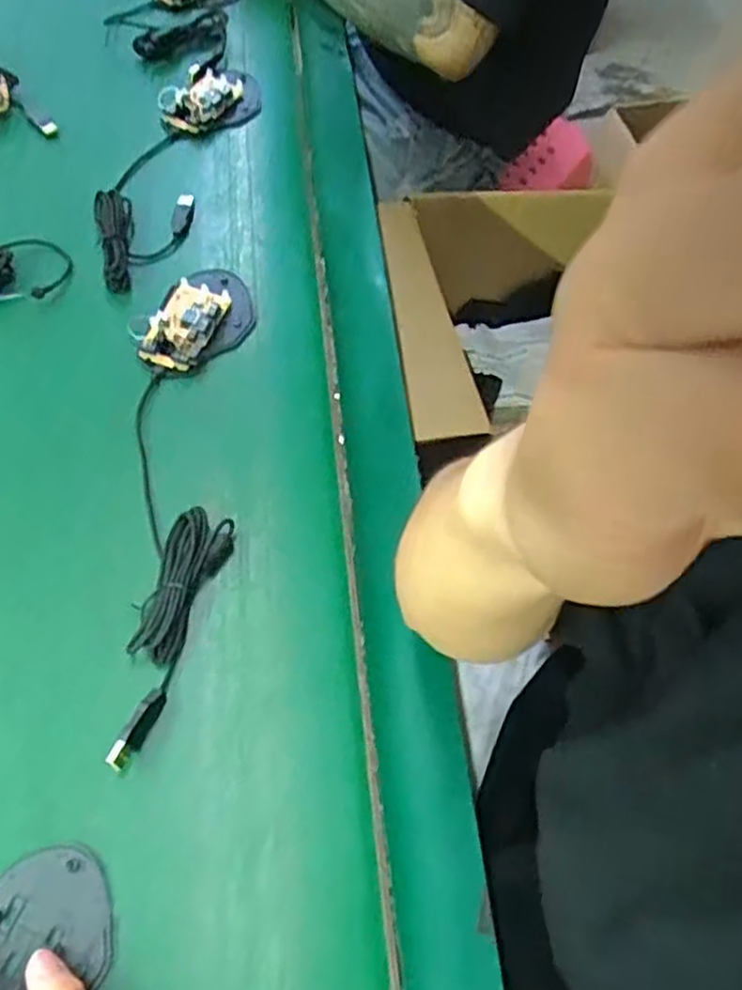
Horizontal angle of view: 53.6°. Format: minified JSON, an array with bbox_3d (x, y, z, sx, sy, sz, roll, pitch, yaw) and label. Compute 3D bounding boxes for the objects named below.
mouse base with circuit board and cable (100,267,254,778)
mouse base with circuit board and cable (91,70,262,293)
[{"bbox_3d":[-0.130,-0.027,0.508,0.081,0.028,0.396,-2,61,-5],"label":"mouse base with circuit board and cable"},{"bbox_3d":[-0.187,-0.311,0.671,0.089,0.038,0.328,12,61,3],"label":"mouse base with circuit board and cable"}]

